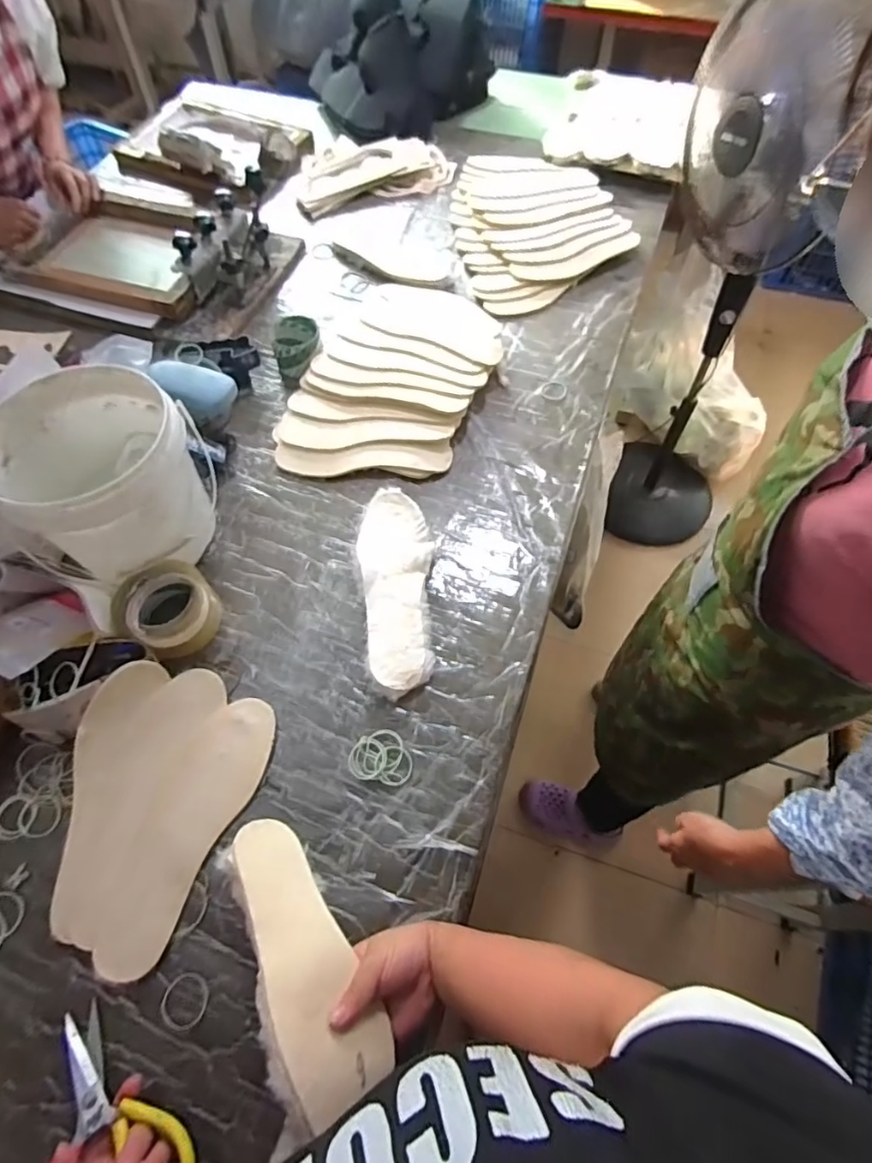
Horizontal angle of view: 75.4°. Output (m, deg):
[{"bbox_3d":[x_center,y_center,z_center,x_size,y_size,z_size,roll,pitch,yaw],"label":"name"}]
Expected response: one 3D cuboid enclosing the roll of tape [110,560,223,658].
[{"bbox_3d":[-0.327,0.035,0.683,0.111,0.070,0.108,0,60,0],"label":"roll of tape"}]

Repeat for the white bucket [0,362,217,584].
[{"bbox_3d":[-0.395,-0.122,0.708,0.208,0.198,0.198,0,60,0],"label":"white bucket"}]

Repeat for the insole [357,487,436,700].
[{"bbox_3d":[-0.048,0.000,0.728,0.092,0.021,0.293,-8,61,-4],"label":"insole"}]

